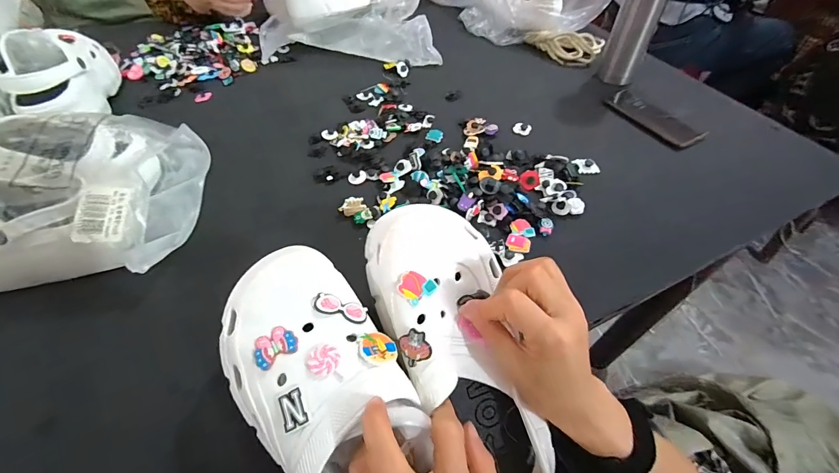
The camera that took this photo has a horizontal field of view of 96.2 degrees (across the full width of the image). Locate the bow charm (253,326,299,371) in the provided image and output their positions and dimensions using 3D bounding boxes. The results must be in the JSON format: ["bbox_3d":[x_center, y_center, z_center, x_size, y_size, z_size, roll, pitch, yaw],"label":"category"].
[{"bbox_3d":[-0.103,0.078,0.268,0.030,0.008,0.022,-23,56,-19],"label":"bow charm"}]

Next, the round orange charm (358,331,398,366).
[{"bbox_3d":[-0.029,0.080,0.272,0.028,0.004,0.028,12,35,-27],"label":"round orange charm"}]

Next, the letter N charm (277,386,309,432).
[{"bbox_3d":[-0.084,0.113,0.248,0.016,0.004,0.023,-27,63,-3],"label":"letter N charm"}]

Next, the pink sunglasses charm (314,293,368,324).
[{"bbox_3d":[-0.059,0.053,0.282,0.039,0.005,0.015,21,52,-9],"label":"pink sunglasses charm"}]

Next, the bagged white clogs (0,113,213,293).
[{"bbox_3d":[-0.438,-0.062,0.437,0.306,0.105,0.254,-4,52,-5],"label":"bagged white clogs"}]

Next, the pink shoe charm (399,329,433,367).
[{"bbox_3d":[-0.003,0.079,0.271,0.021,0.004,0.023,-33,69,14],"label":"pink shoe charm"}]

